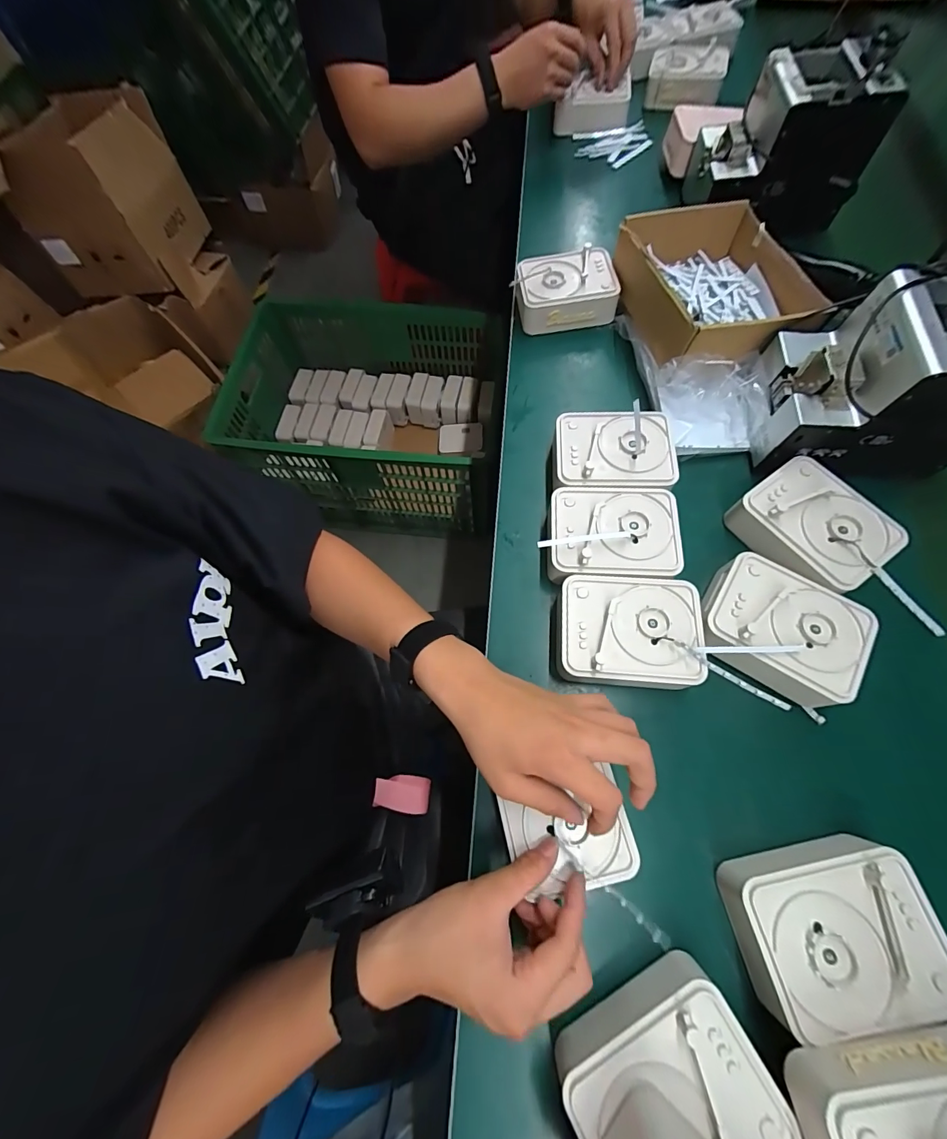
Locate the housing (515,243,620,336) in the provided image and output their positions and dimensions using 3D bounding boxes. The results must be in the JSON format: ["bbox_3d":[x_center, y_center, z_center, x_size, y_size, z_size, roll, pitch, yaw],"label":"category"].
[{"bbox_3d":[0.123,-0.383,0.564,0.135,0.053,0.100,-6,70,0],"label":"housing"}]

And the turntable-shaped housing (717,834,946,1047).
[{"bbox_3d":[0.260,0.266,0.303,0.136,0.046,0.099,-14,70,-3],"label":"turntable-shaped housing"}]

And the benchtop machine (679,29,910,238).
[{"bbox_3d":[0.408,-0.570,0.551,0.182,0.154,0.136,2,70,3],"label":"benchtop machine"}]

